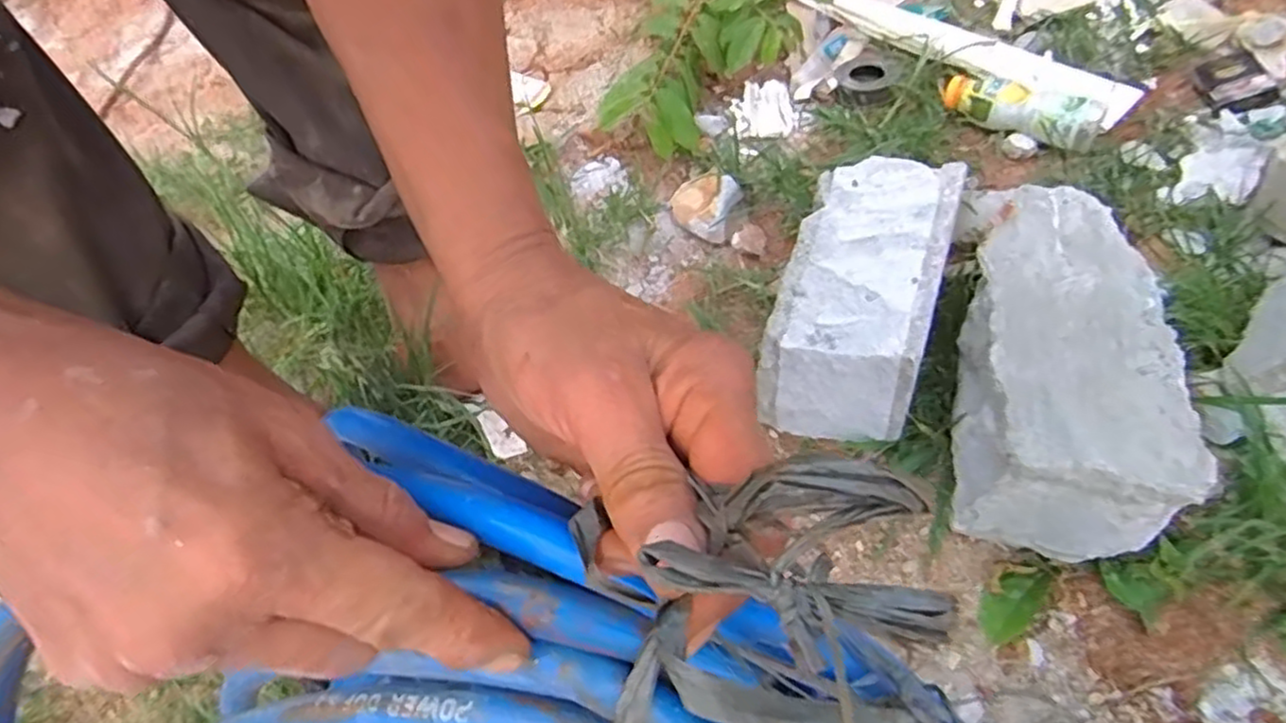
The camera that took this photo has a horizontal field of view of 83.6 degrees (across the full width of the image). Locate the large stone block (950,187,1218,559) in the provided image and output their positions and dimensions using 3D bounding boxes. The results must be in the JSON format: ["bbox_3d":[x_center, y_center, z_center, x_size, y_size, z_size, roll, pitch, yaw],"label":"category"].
[{"bbox_3d":[0.363,-0.020,0.642,0.138,0.120,0.351,9,54,10],"label":"large stone block"}]

